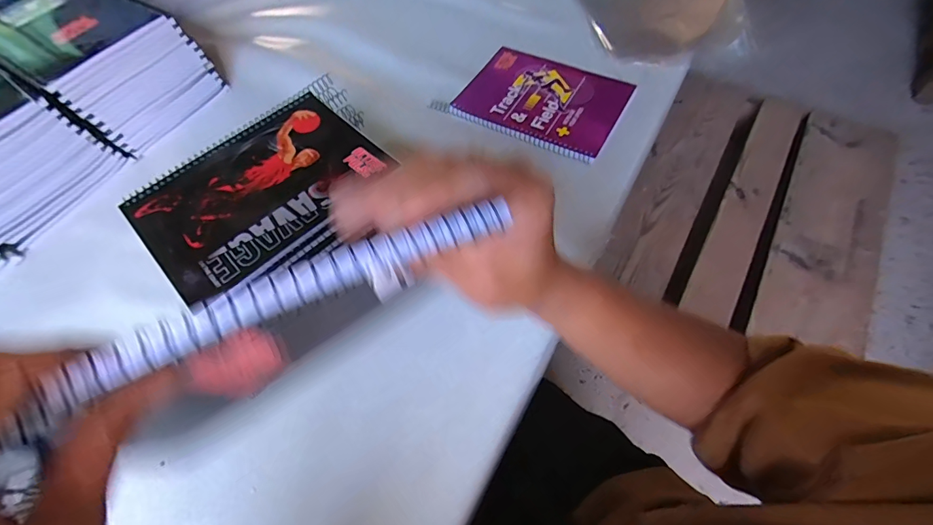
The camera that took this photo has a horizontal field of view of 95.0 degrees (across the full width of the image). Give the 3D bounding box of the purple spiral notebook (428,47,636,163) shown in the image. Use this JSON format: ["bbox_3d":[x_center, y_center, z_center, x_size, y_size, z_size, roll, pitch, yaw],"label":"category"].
[{"bbox_3d":[0.093,-0.208,0.541,0.195,0.007,0.155,27,64,17],"label":"purple spiral notebook"}]

